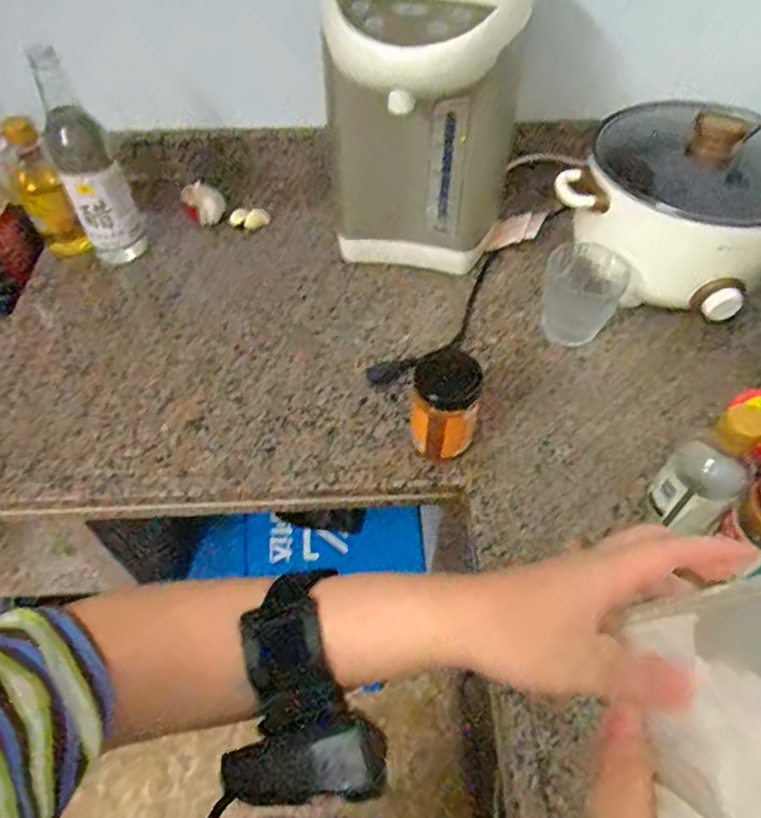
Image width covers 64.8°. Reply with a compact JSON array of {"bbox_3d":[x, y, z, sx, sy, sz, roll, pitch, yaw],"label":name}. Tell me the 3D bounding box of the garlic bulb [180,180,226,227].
[{"bbox_3d":[-0.226,-0.263,0.766,0.051,0.031,0.053,-17,56,-11],"label":"garlic bulb"}]

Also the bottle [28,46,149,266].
[{"bbox_3d":[-0.322,-0.266,0.654,0.061,0.235,0.059,-25,58,-17],"label":"bottle"}]

